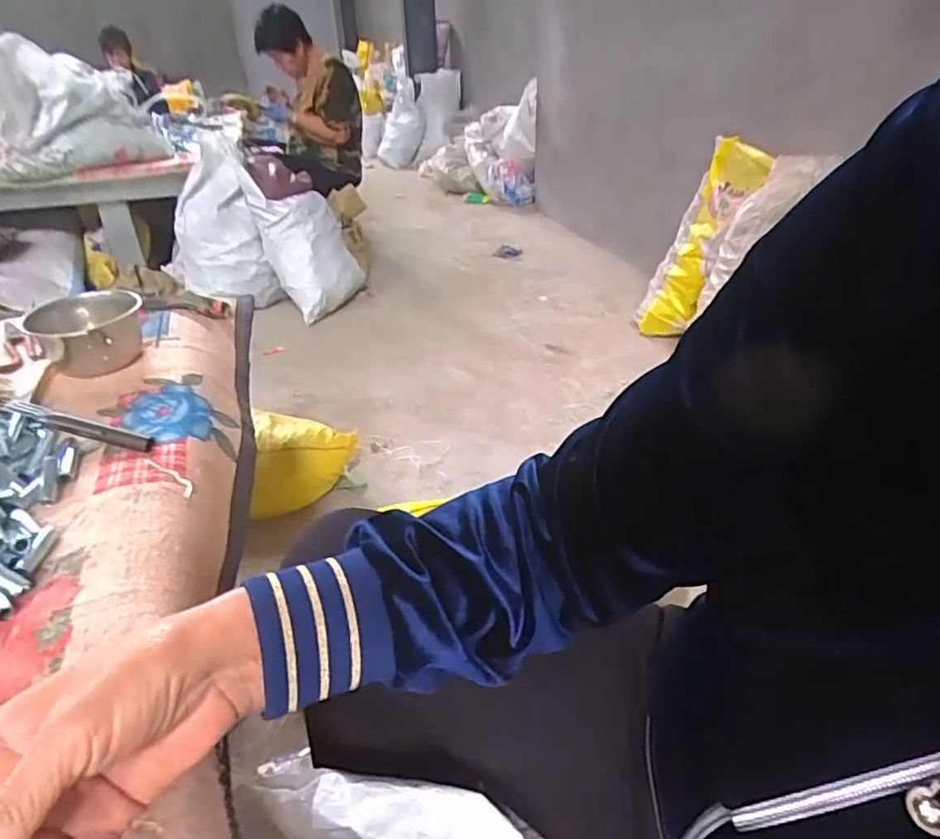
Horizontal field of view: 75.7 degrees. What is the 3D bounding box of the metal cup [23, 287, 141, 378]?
[{"bbox_3d":[-0.437,-0.098,0.705,0.113,0.071,0.113,-21,37,-29],"label":"metal cup"}]

